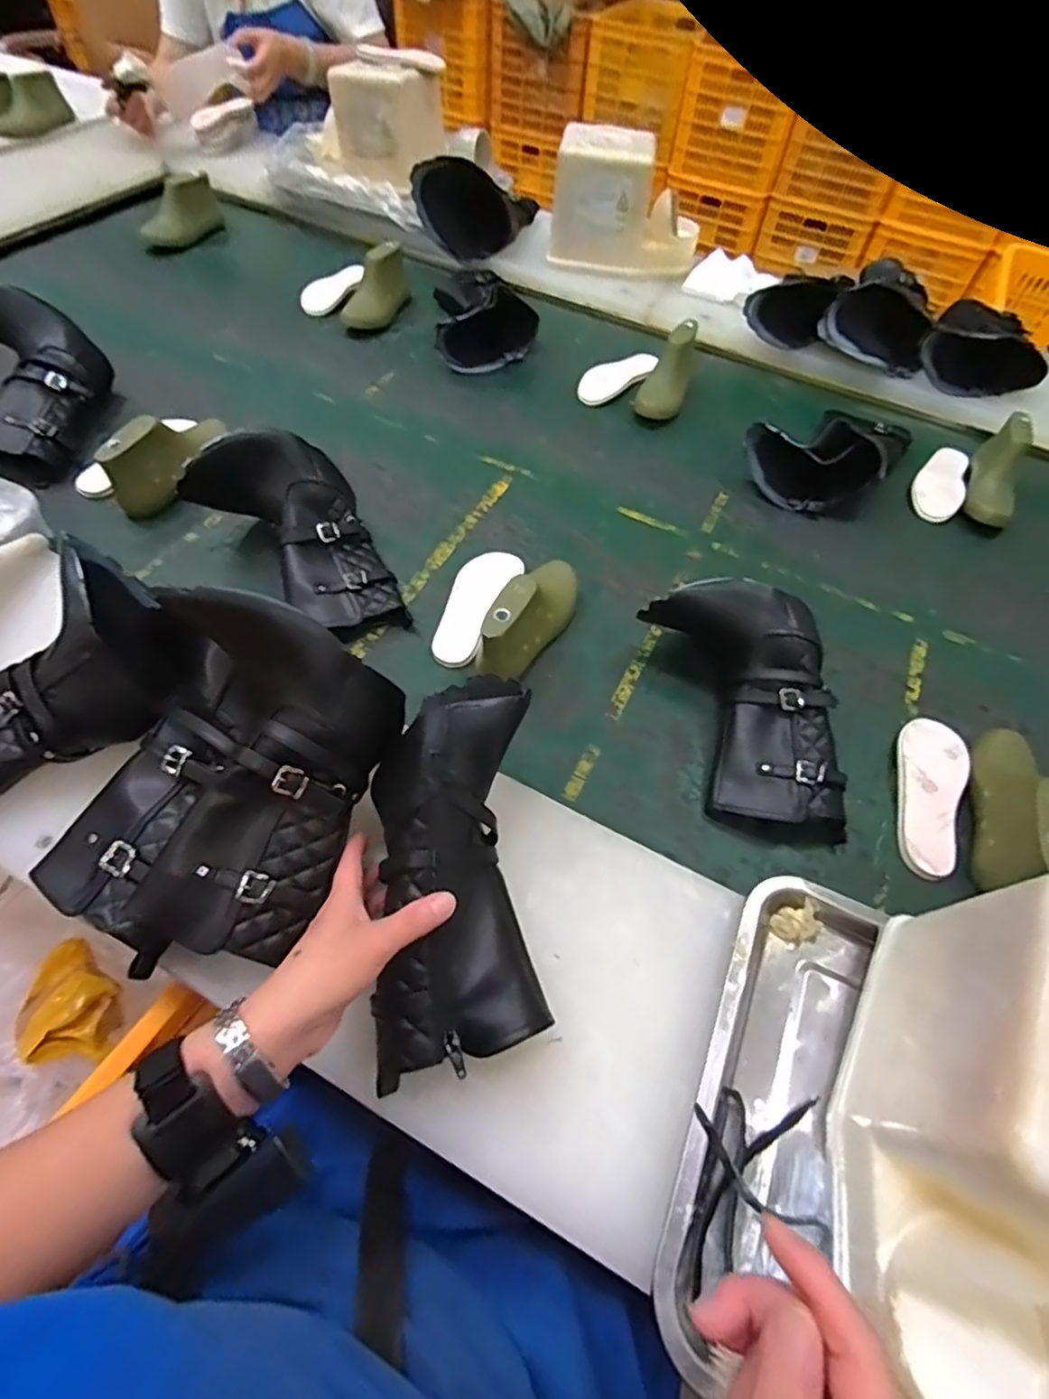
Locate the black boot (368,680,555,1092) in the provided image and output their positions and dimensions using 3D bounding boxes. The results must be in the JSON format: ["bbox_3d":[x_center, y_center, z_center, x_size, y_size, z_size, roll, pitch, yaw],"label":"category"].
[{"bbox_3d":[-0.046,0.112,0.421,0.105,0.058,0.235,0,80,-4],"label":"black boot"}]

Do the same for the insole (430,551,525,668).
[{"bbox_3d":[-0.053,-0.107,0.688,0.057,0.019,0.169,19,58,9],"label":"insole"}]

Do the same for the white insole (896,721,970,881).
[{"bbox_3d":[0.375,0.086,0.587,0.059,0.026,0.164,23,58,11],"label":"white insole"}]

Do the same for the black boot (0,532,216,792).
[{"bbox_3d":[-0.388,-0.014,0.467,0.144,0.099,0.238,40,63,21],"label":"black boot"}]

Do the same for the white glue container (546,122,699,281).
[{"bbox_3d":[0.169,-0.801,1.025,0.245,0.162,0.083,8,57,2],"label":"white glue container"}]

